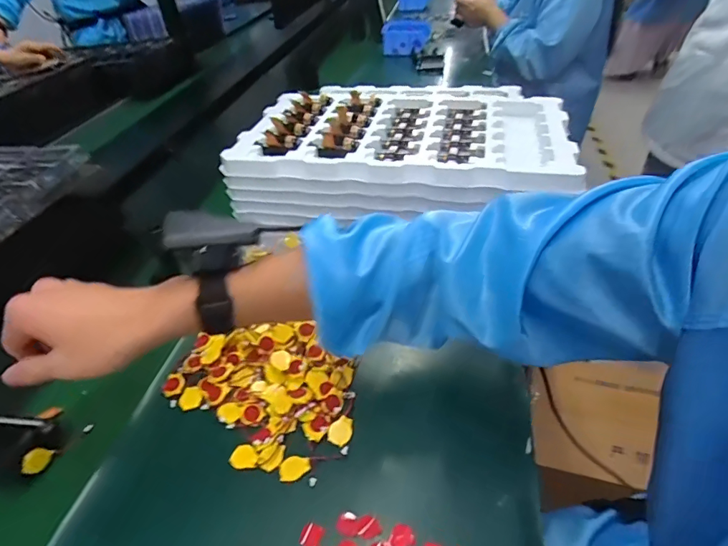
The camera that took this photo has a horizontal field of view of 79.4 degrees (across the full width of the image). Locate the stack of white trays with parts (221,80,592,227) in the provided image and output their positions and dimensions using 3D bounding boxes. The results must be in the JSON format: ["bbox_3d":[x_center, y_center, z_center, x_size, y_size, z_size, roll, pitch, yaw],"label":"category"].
[{"bbox_3d":[0.053,-0.166,0.608,0.420,0.103,0.240,5,41,14],"label":"stack of white trays with parts"}]

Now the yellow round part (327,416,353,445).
[{"bbox_3d":[-0.020,0.139,0.387,0.020,0.007,0.024,13,44,21],"label":"yellow round part"}]

